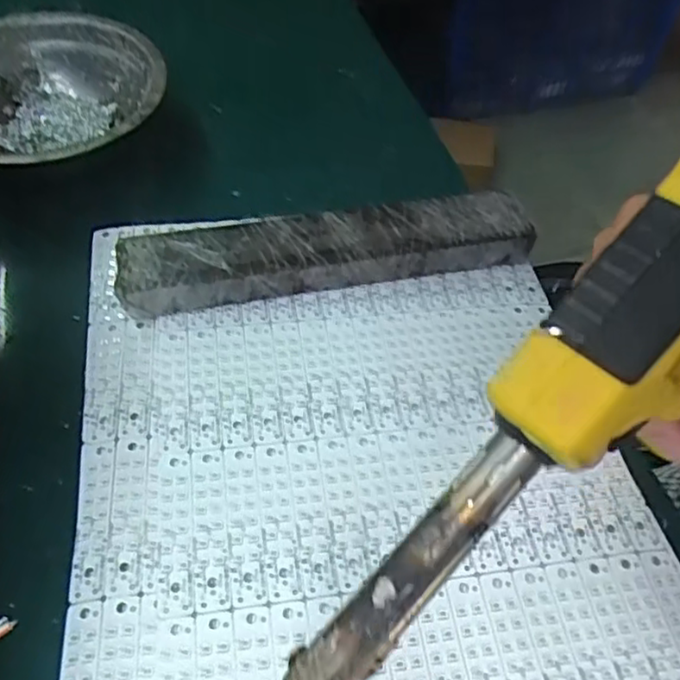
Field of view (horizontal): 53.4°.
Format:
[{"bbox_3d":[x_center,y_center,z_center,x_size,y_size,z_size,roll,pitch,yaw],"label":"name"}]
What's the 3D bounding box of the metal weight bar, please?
[{"bbox_3d":[-0.005,-0.042,0.313,0.185,0.024,0.032,-10,53,-12],"label":"metal weight bar"}]

